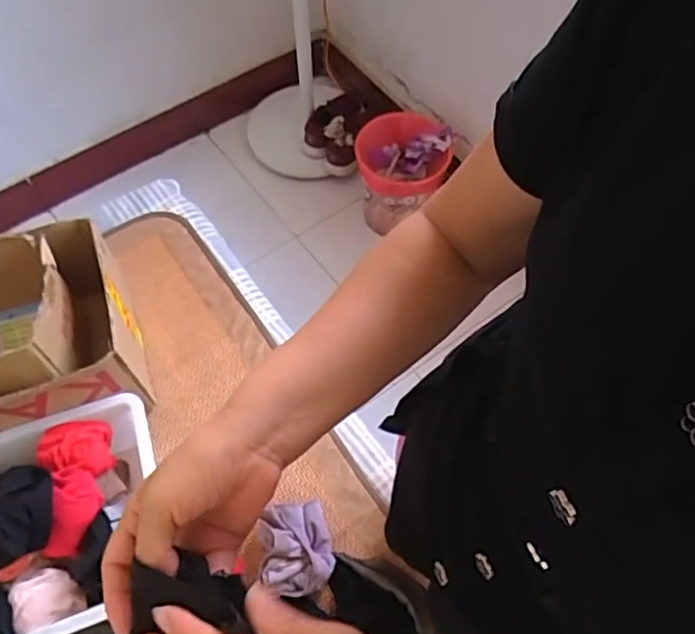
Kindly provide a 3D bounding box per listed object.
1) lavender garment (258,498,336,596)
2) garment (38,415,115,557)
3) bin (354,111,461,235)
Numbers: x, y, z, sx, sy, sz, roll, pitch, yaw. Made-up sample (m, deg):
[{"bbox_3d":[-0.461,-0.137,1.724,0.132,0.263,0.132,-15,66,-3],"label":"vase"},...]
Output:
[{"bbox_3d":[-0.067,0.309,0.823,0.092,0.049,0.117,-6,61,-3],"label":"lavender garment"},{"bbox_3d":[-0.366,0.222,0.807,0.090,0.055,0.171,-6,61,-2],"label":"garment"},{"bbox_3d":[0.145,-0.373,1.587,0.245,0.215,0.251,0,61,1],"label":"bin"}]

